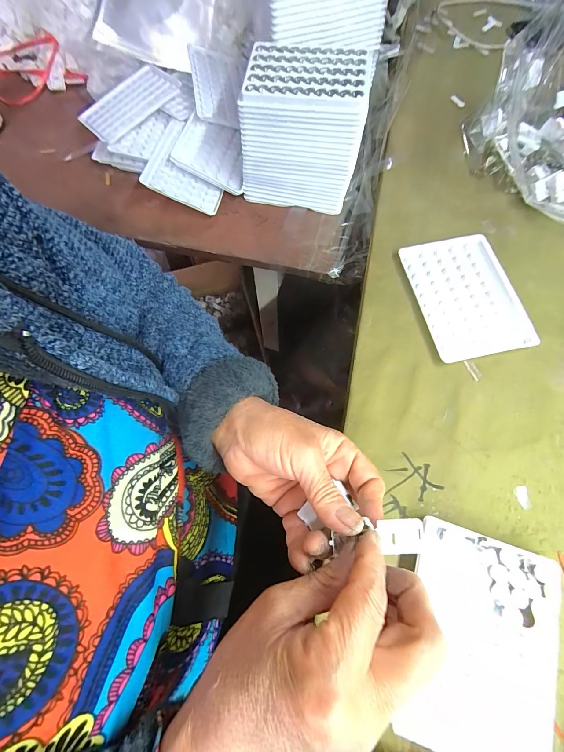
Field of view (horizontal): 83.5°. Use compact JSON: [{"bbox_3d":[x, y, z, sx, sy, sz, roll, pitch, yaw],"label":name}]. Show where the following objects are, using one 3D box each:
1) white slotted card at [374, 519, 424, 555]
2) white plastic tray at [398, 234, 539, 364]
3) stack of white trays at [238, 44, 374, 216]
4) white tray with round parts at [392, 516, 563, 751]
[{"bbox_3d":[0.073,0.099,0.195,0.029,0.004,0.021,-1,87,-5],"label":"white slotted card"},{"bbox_3d":[0.182,-0.080,0.312,0.095,0.008,0.129,-13,70,-3],"label":"white plastic tray"},{"bbox_3d":[0.026,-0.281,0.369,0.132,0.123,0.090,13,71,7],"label":"stack of white trays"},{"bbox_3d":[0.138,0.181,0.216,0.095,0.013,0.130,16,71,8],"label":"white tray with round parts"}]

